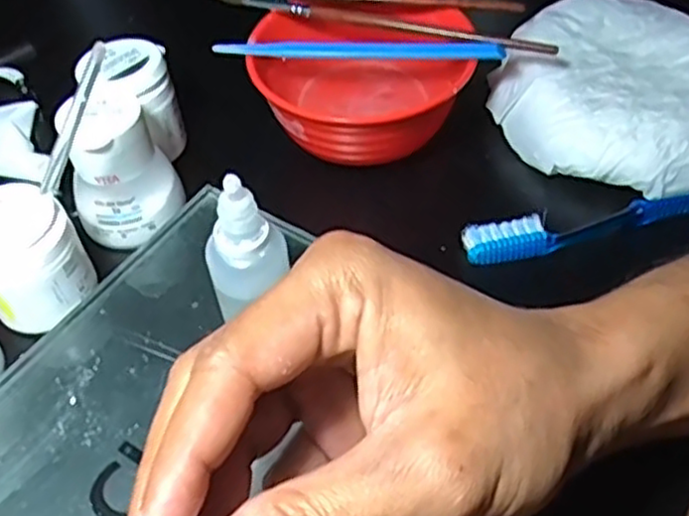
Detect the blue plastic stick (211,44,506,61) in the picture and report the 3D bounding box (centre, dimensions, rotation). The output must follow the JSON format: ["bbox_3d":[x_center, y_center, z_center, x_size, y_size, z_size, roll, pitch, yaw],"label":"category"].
[{"bbox_3d":[0.007,-0.100,0.345,0.135,0.006,0.010,5,50,5],"label":"blue plastic stick"}]

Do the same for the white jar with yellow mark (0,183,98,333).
[{"bbox_3d":[-0.134,-0.002,0.303,0.043,0.045,0.041,-1,50,1],"label":"white jar with yellow mark"}]

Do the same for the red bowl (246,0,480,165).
[{"bbox_3d":[0.008,-0.091,0.365,0.106,0.045,0.088,0,50,1],"label":"red bowl"}]

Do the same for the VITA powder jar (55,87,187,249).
[{"bbox_3d":[-0.104,-0.044,0.331,0.049,0.053,0.048,-19,52,-14],"label":"VITA powder jar"}]

